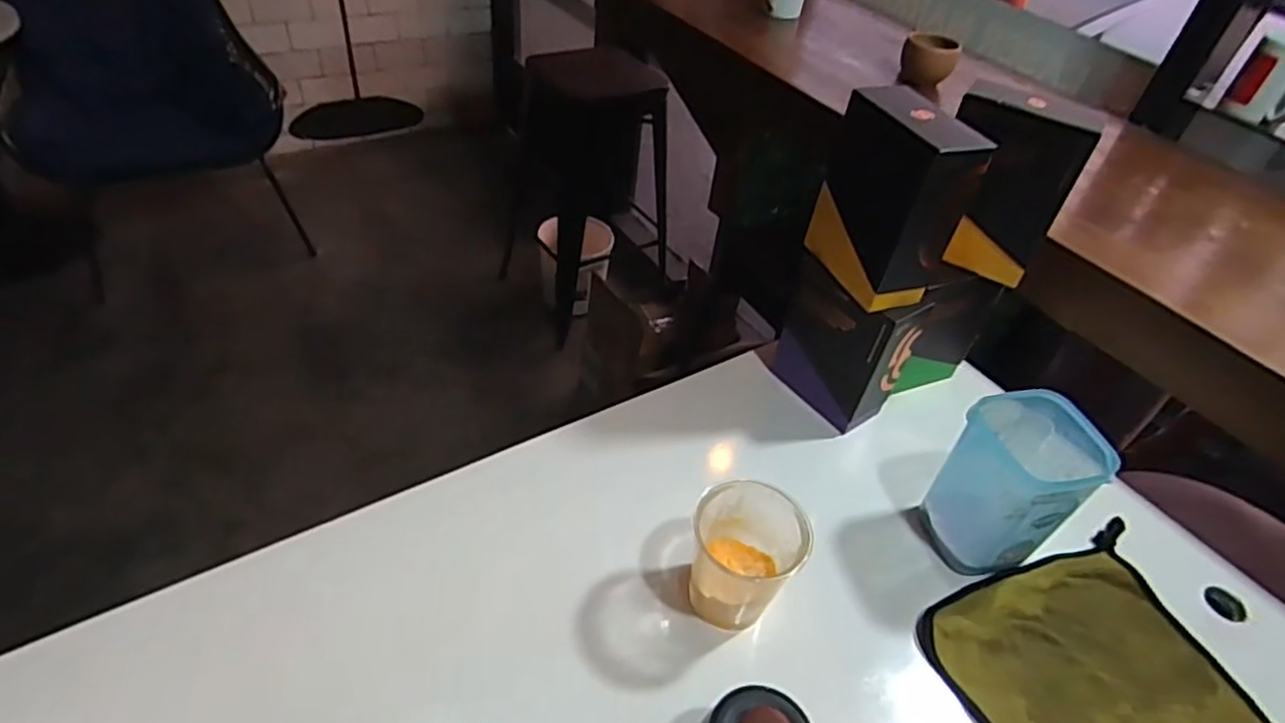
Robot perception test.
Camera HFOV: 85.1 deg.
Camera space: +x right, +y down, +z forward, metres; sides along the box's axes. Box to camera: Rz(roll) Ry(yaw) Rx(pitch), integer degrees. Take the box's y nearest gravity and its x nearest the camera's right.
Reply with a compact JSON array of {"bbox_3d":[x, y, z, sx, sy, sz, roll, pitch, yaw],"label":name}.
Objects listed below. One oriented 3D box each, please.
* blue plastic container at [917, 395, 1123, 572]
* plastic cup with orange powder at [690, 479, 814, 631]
[{"bbox_3d":[0.324,0.109,0.626,0.100,0.133,0.105,-21,51,-28],"label":"blue plastic container"},{"bbox_3d":[0.081,0.154,0.566,0.094,0.095,0.078,-29,56,-33],"label":"plastic cup with orange powder"}]

